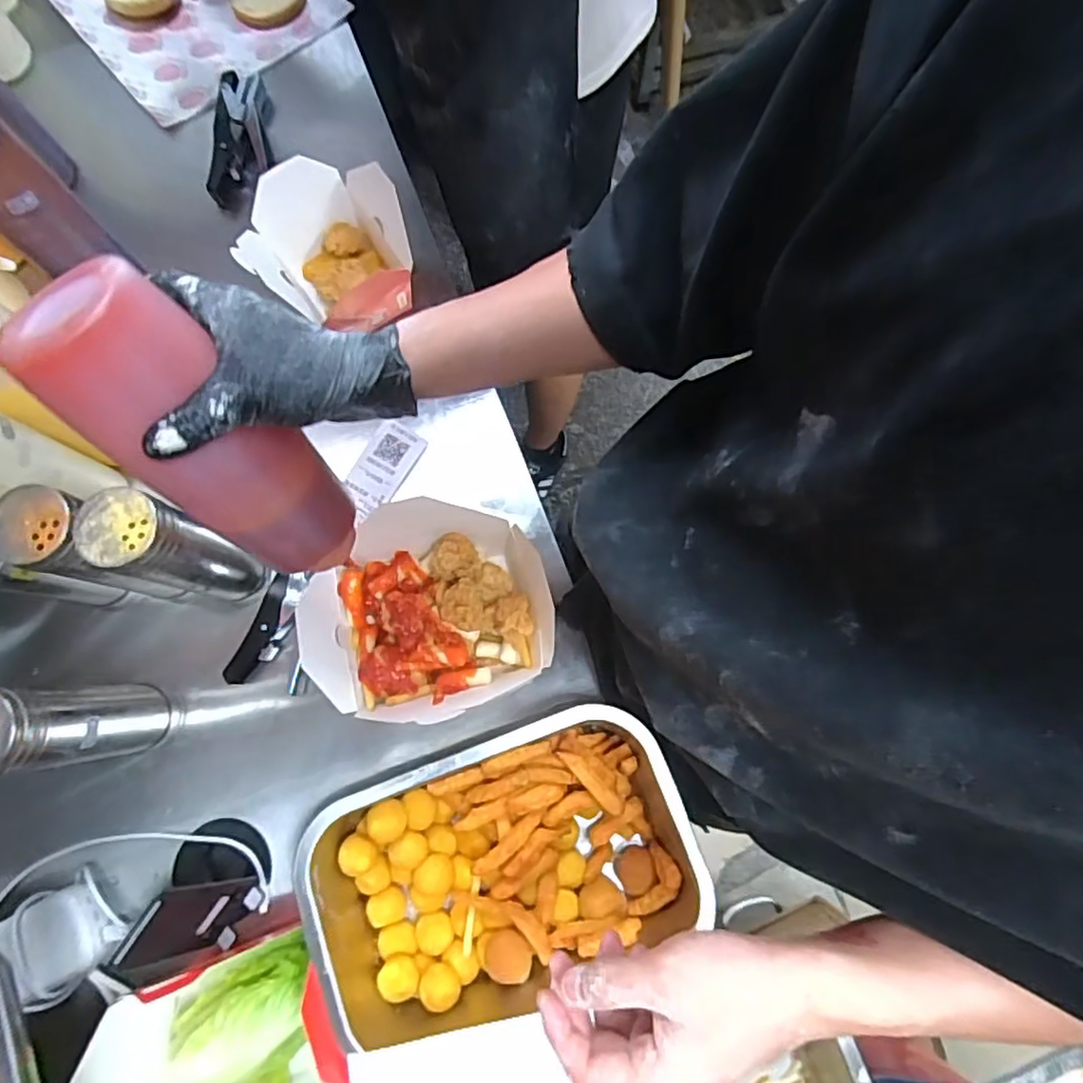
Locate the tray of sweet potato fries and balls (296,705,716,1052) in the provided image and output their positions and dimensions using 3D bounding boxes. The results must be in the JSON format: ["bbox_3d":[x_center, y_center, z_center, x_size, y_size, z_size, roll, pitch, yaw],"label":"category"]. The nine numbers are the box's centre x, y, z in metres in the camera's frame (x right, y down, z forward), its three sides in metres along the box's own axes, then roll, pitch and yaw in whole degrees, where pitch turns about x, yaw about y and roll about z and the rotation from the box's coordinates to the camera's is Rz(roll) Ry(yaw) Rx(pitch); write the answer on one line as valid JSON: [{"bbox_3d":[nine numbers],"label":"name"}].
[{"bbox_3d":[-0.036,0.275,0.552,0.303,0.091,0.192,-21,78,-5],"label":"tray of sweet potato fries and balls"}]

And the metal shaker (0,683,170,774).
[{"bbox_3d":[-0.391,0.152,0.532,0.055,0.199,0.064,-4,77,-1],"label":"metal shaker"}]

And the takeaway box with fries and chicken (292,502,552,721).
[{"bbox_3d":[-0.102,0.068,0.588,0.214,0.129,0.171,-17,77,-4],"label":"takeaway box with fries and chicken"}]

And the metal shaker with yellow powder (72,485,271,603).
[{"bbox_3d":[-0.311,0.009,0.558,0.057,0.187,0.056,0,77,0],"label":"metal shaker with yellow powder"}]

